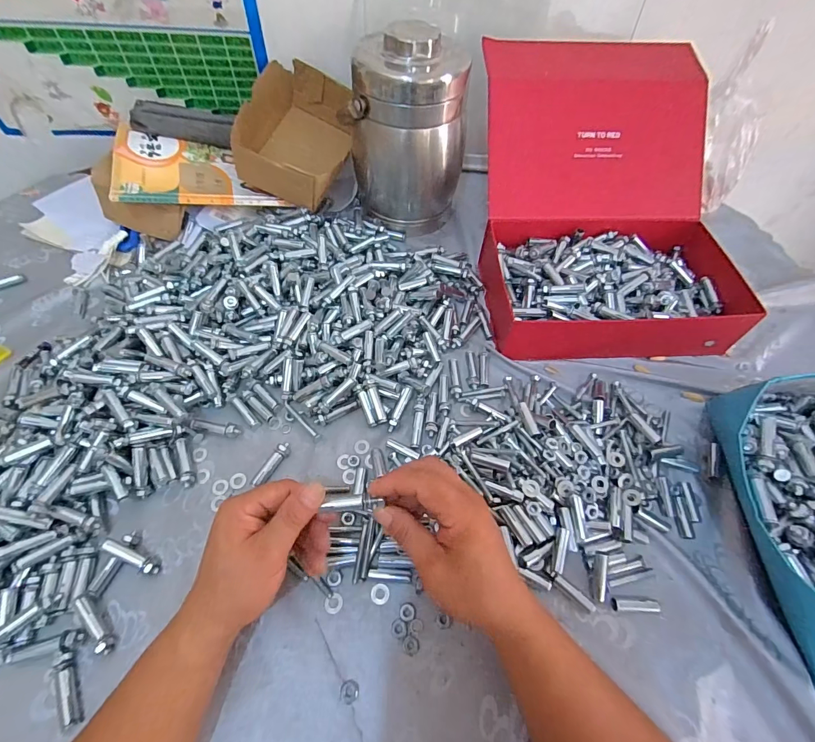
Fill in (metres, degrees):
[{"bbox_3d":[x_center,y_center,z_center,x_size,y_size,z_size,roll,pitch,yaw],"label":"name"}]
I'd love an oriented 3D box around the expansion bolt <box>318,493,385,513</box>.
[{"bbox_3d":[-0.042,0.106,0.316,0.047,0.010,0.012,-3,58,4],"label":"expansion bolt"}]

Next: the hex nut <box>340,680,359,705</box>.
[{"bbox_3d":[-0.047,0.258,0.319,0.015,0.004,0.015,28,61,15],"label":"hex nut"}]

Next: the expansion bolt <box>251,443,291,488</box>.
[{"bbox_3d":[-0.142,0.099,0.416,0.013,0.013,0.052,27,60,14],"label":"expansion bolt"}]

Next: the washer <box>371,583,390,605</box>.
[{"bbox_3d":[-0.025,0.201,0.358,0.017,0.004,0.017,1,58,-2],"label":"washer"}]

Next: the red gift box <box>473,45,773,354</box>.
[{"bbox_3d":[0.259,-0.214,0.515,0.299,0.192,0.337,-1,58,-3],"label":"red gift box"}]

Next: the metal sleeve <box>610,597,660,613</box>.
[{"bbox_3d":[0.207,0.211,0.357,0.043,0.013,0.011,2,58,-1],"label":"metal sleeve"}]

